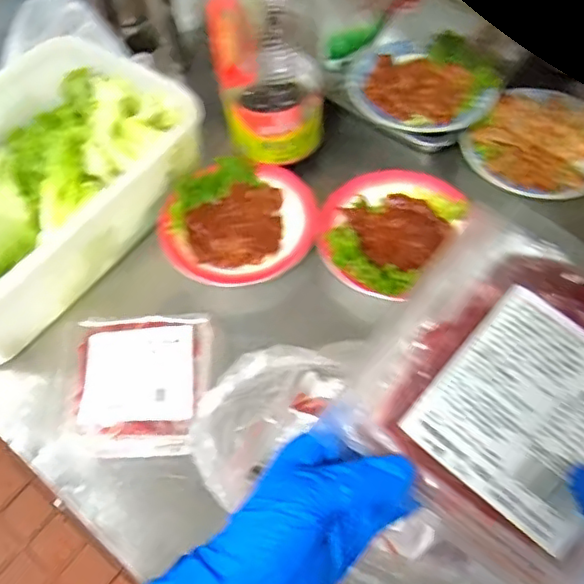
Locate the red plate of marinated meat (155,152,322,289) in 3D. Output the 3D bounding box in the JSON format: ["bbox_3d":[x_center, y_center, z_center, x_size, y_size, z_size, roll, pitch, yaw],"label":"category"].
[{"bbox_3d":[-0.059,-0.081,0.659,0.168,0.035,0.148,5,58,7],"label":"red plate of marinated meat"}]

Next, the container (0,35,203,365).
[{"bbox_3d":[-0.279,-0.121,0.653,0.237,0.098,0.390,31,64,21],"label":"container"}]

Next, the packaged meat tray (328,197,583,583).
[{"bbox_3d":[0.130,0.056,0.315,0.162,0.018,0.161,37,95,11],"label":"packaged meat tray"}]

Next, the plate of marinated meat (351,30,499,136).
[{"bbox_3d":[0.153,-0.242,0.708,0.163,0.041,0.146,29,64,20],"label":"plate of marinated meat"}]

